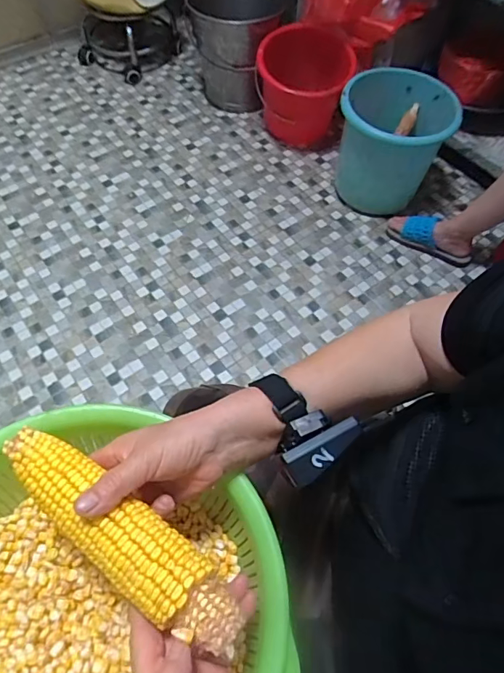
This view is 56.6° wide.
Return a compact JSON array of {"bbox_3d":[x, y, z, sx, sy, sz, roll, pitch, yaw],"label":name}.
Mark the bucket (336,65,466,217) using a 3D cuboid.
[{"bbox_3d":[0.361,-0.493,1.248,0.267,0.296,0.269,20,61,10],"label":"bucket"}]

